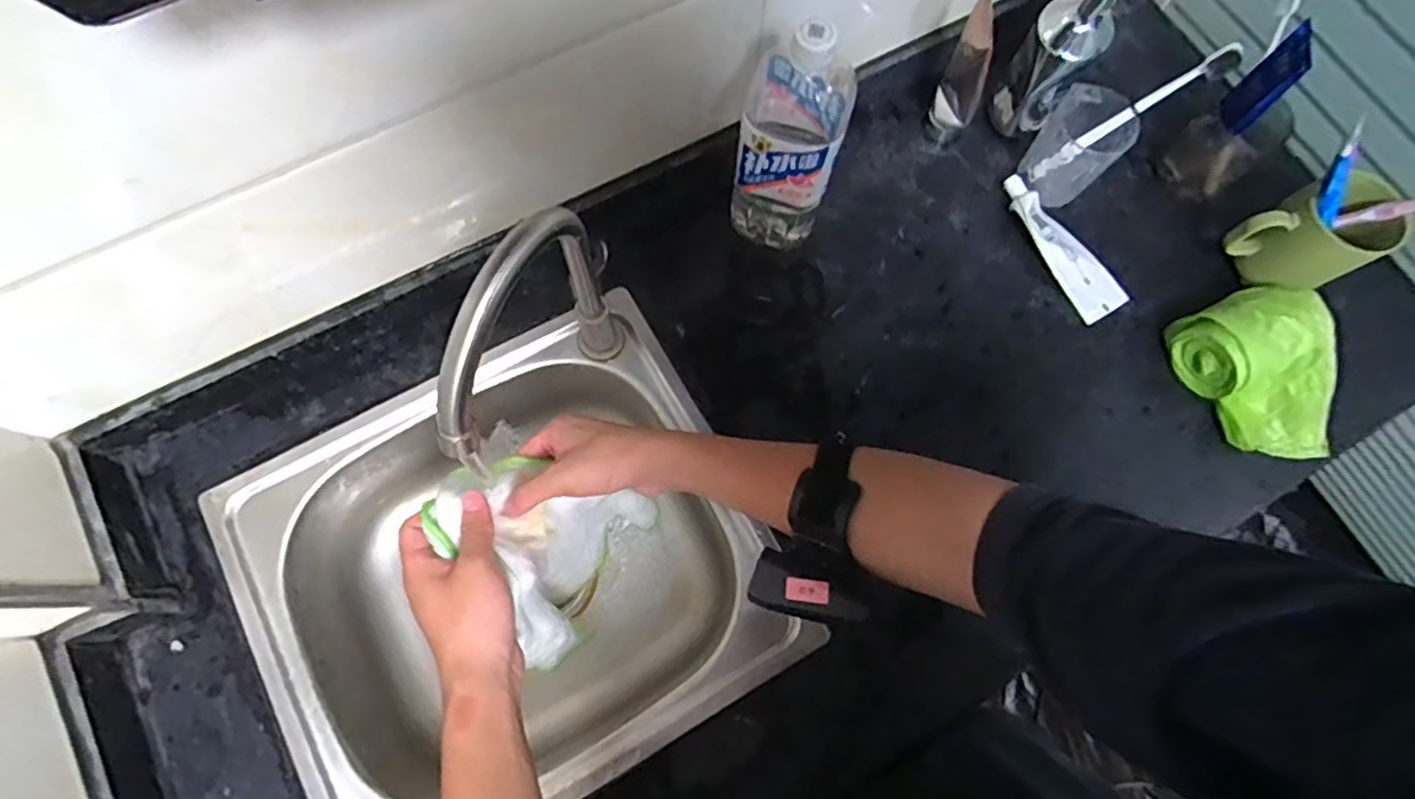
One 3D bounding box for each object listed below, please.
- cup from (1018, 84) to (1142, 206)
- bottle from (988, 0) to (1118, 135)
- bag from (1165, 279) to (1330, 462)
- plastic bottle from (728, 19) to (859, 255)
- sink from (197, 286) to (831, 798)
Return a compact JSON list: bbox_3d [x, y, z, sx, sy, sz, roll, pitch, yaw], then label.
[{"bbox_3d":[0.352,-0.242,0.652,0.073,0.084,0.085,35,77,8],"label":"cup"},{"bbox_3d":[0.324,-0.322,0.615,0.064,0.203,0.060,31,77,7],"label":"bottle"},{"bbox_3d":[0.499,-0.020,0.600,0.102,0.058,0.157,-23,76,-7],"label":"bag"},{"bbox_3d":[0.068,-0.214,0.566,0.082,0.227,0.087,11,75,2],"label":"plastic bottle"},{"bbox_3d":[-0.163,0.155,0.630,0.396,0.167,0.362,-28,77,-8],"label":"sink"}]

